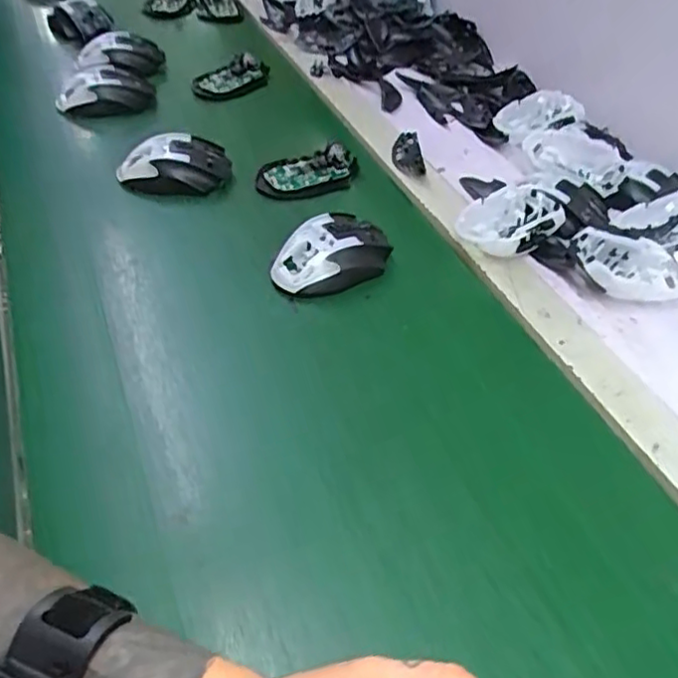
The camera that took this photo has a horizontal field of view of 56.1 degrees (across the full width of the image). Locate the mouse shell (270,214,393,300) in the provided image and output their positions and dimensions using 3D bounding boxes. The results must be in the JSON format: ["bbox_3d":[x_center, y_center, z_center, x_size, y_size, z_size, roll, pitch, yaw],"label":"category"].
[{"bbox_3d":[-0.007,-0.077,0.581,0.110,0.041,0.069,-30,54,-26],"label":"mouse shell"}]

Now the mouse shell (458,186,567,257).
[{"bbox_3d":[0.167,-0.113,0.619,0.118,0.033,0.064,-22,51,-21],"label":"mouse shell"}]

